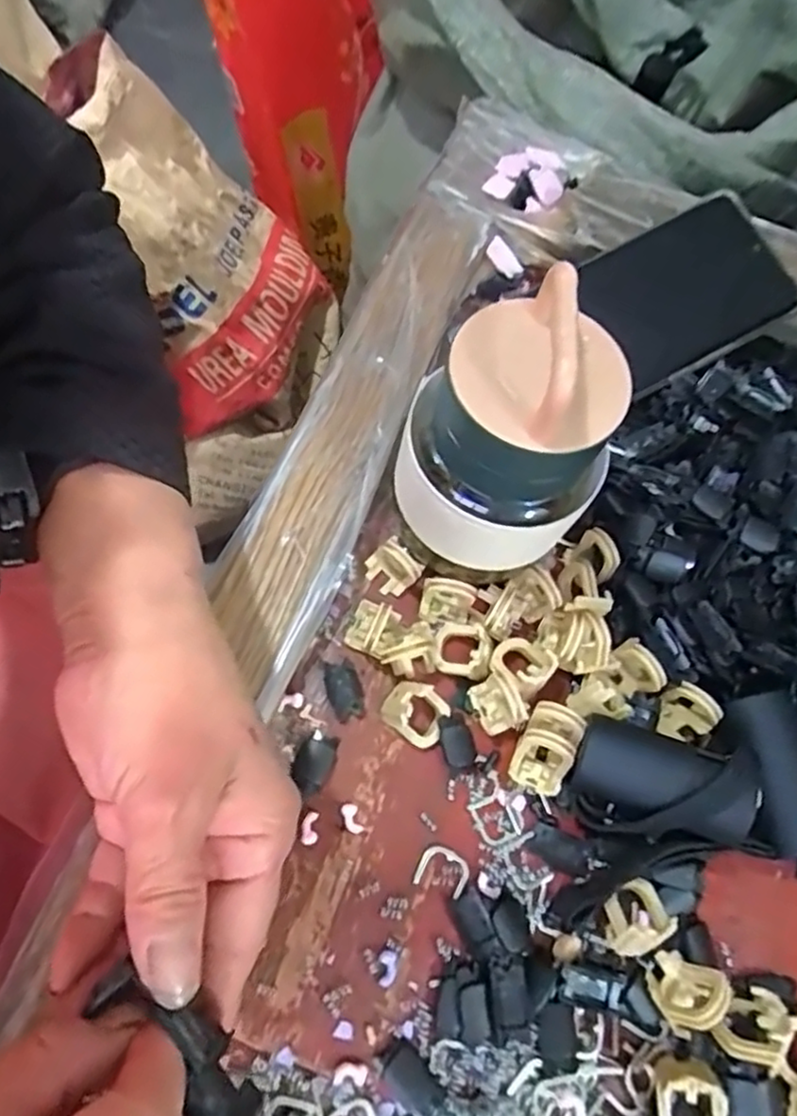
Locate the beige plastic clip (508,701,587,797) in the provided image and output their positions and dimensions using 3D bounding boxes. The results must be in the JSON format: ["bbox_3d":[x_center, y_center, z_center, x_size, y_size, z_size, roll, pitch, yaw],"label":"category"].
[{"bbox_3d":[0.059,0.075,0.271,0.021,0.013,0.036,23,97,16],"label":"beige plastic clip"}]

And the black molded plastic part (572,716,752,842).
[{"bbox_3d":[0.099,0.084,0.255,0.063,0.023,0.027,18,62,20],"label":"black molded plastic part"}]

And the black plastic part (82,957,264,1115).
[{"bbox_3d":[-0.056,0.128,0.178,0.053,0.015,0.016,43,68,10],"label":"black plastic part"}]

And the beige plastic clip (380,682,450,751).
[{"bbox_3d":[0.007,0.062,0.274,0.026,0.017,0.020,32,67,8],"label":"beige plastic clip"}]

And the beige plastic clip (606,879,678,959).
[{"bbox_3d":[0.089,0.132,0.250,0.025,0.014,0.022,-27,72,-16],"label":"beige plastic clip"}]

